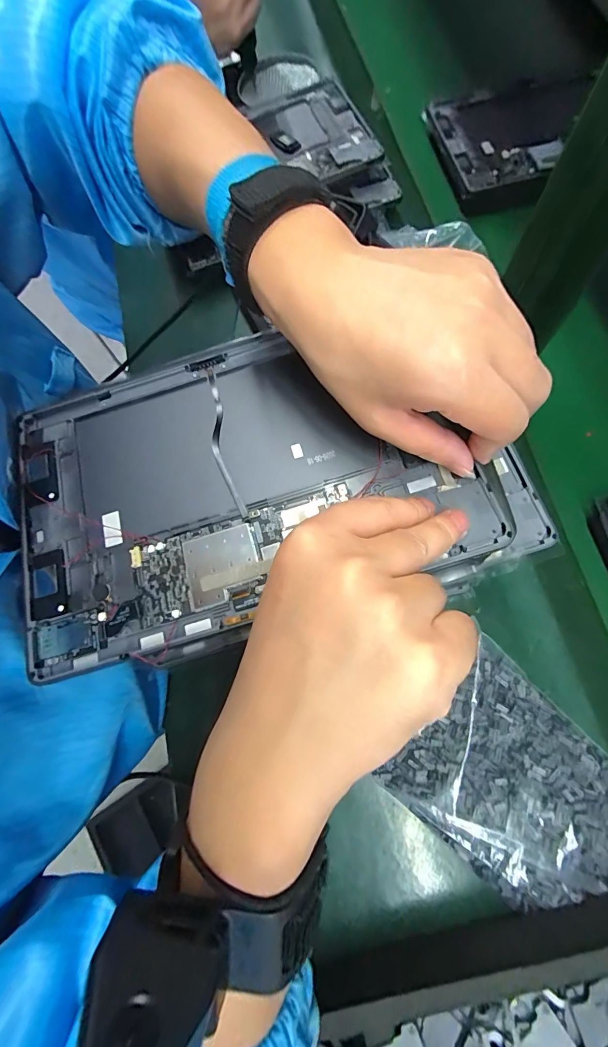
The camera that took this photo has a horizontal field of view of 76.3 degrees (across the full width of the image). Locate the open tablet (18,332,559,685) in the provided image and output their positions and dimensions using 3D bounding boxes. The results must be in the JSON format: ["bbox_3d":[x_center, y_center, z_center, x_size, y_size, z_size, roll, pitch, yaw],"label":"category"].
[{"bbox_3d":[-0.031,-0.028,0.219,0.270,0.008,0.173,-15,71,2],"label":"open tablet"}]

